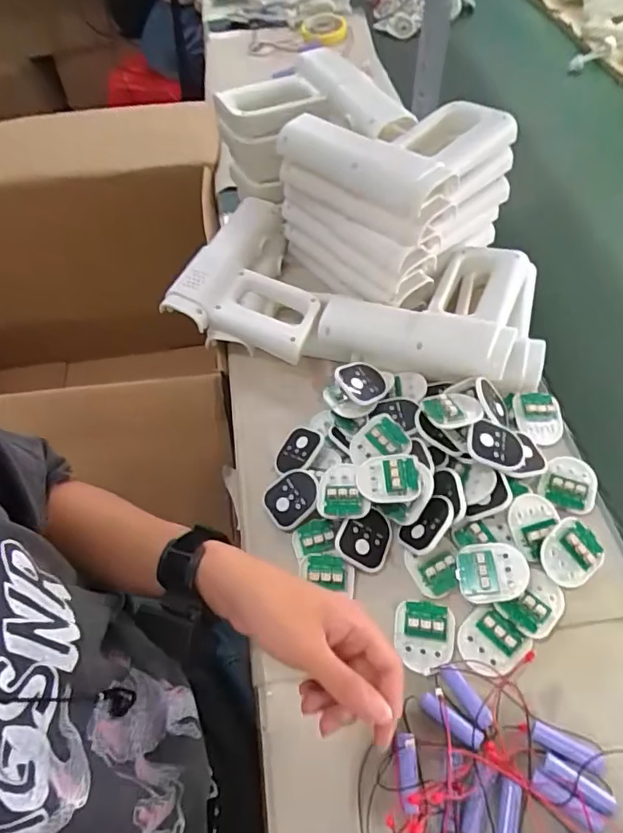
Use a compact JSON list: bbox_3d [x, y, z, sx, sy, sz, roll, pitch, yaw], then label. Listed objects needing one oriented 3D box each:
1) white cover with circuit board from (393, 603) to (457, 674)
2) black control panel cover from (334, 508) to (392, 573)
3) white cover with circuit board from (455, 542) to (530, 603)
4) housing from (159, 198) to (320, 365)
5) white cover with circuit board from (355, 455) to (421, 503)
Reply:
[{"bbox_3d":[0.096,0.186,0.451,0.049,0.013,0.056,5,57,7],"label":"white cover with circuit board"},{"bbox_3d":[0.051,0.114,0.493,0.052,0.012,0.053,33,70,-7],"label":"black control panel cover"},{"bbox_3d":[0.157,0.136,0.463,0.058,0.004,0.049,-6,65,15],"label":"white cover with circuit board"},{"bbox_3d":[-0.058,-0.175,0.666,0.174,0.056,0.208,18,59,15],"label":"housing"},{"bbox_3d":[0.071,0.056,0.498,0.059,0.016,0.050,-4,51,8],"label":"white cover with circuit board"}]

